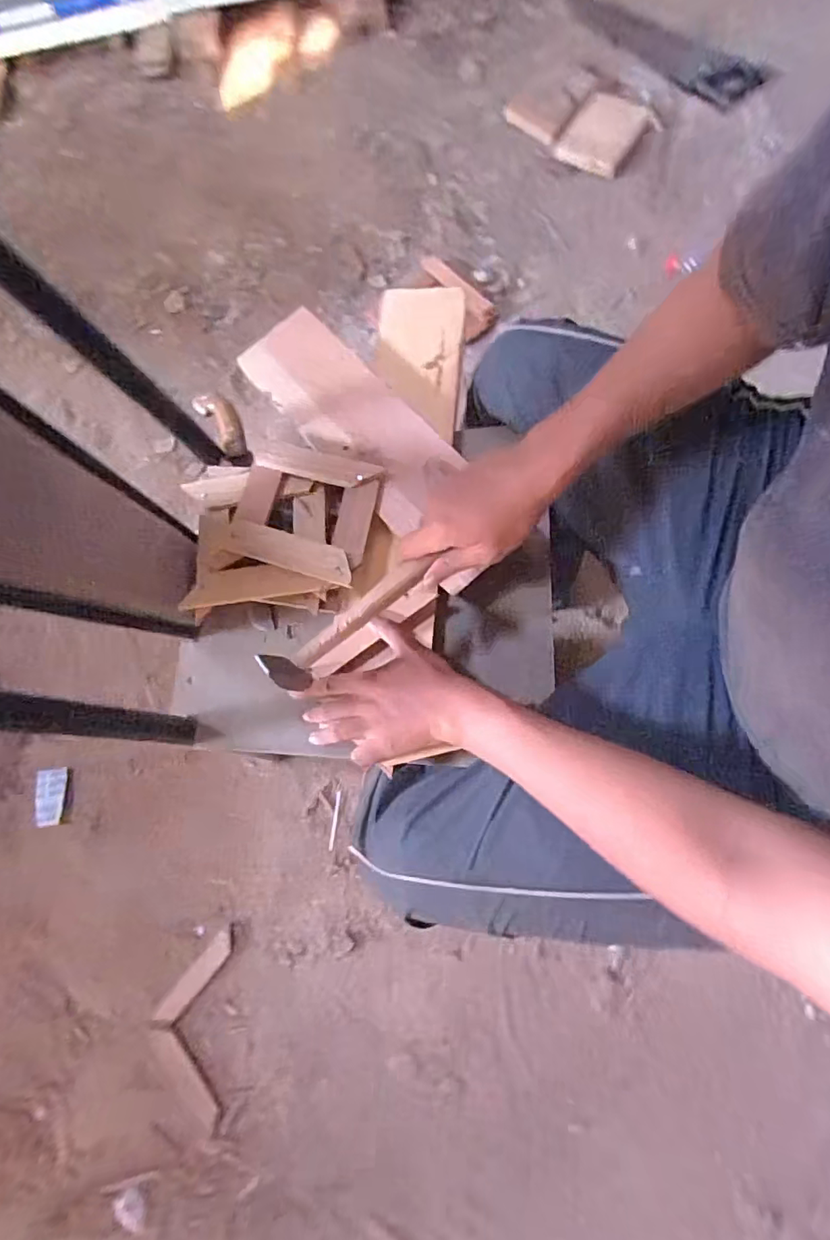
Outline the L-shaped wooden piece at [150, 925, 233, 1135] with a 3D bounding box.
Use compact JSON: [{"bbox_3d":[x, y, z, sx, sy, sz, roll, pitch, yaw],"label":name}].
[{"bbox_3d":[-0.374,0.672,0.897,0.119,0.011,0.280,-1,73,1],"label":"L-shaped wooden piece"}]

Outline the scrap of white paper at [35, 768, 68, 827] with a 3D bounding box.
[{"bbox_3d":[-0.696,0.336,1.033,0.054,0.005,0.106,3,84,-2],"label":"scrap of white paper"}]

